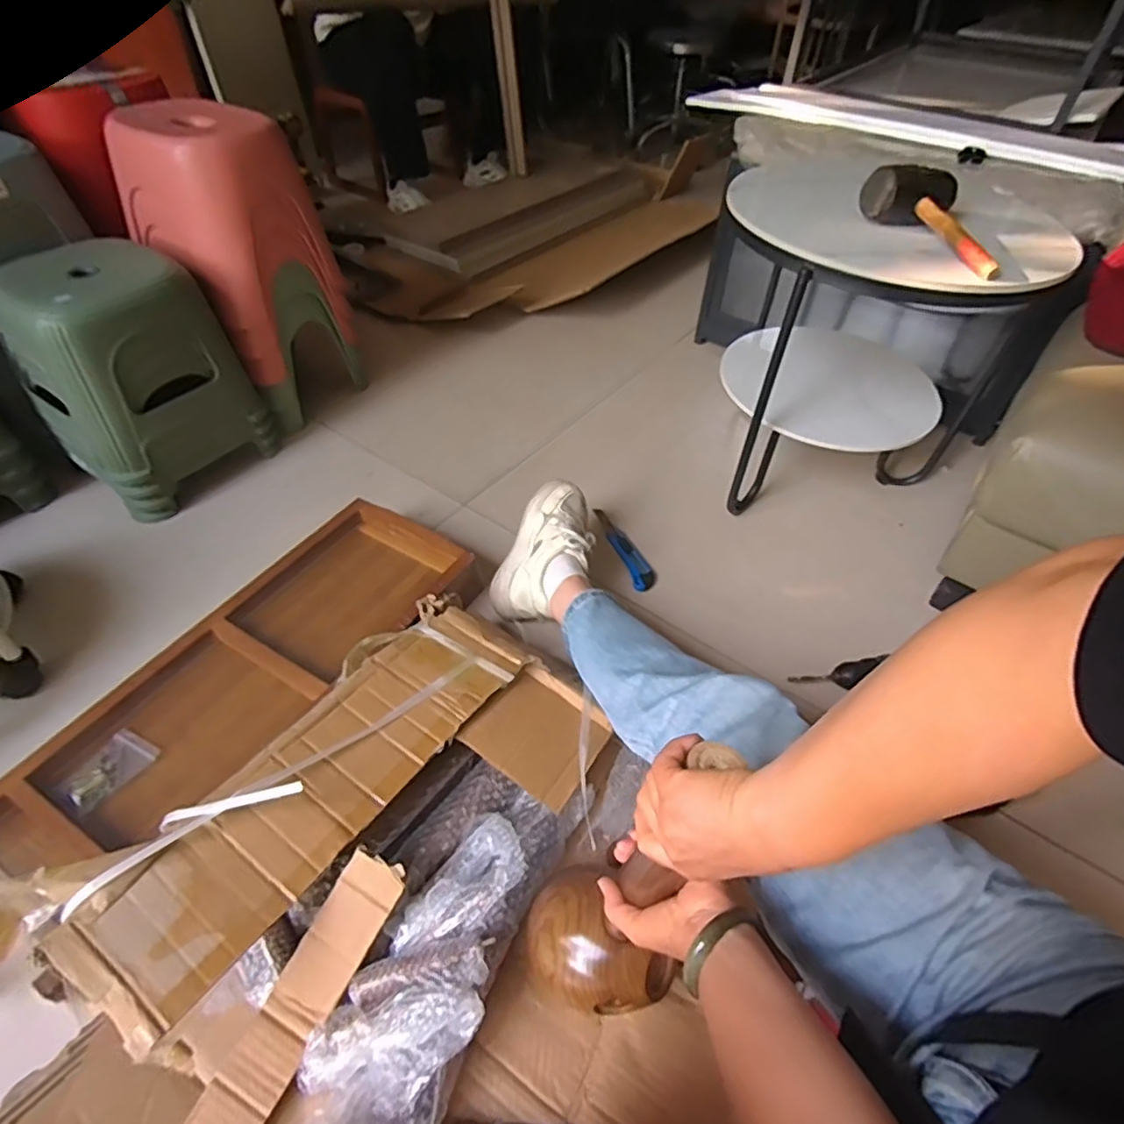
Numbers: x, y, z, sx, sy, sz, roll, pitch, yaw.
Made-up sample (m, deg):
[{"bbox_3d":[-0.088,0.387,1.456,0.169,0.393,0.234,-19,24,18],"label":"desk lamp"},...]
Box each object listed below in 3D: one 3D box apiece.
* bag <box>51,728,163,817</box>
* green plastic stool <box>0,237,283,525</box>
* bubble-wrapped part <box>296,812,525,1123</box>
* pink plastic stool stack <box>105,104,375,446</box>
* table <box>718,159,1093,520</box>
[{"bbox_3d":[-0.532,0.244,0.734,0.061,0.019,0.096,20,50,16],"label":"bag"},{"bbox_3d":[-0.723,-0.313,1.081,0.242,0.362,0.287,28,52,21],"label":"green plastic stool"},{"bbox_3d":[-0.130,0.398,0.584,0.122,0.080,0.315,22,51,17],"label":"bubble-wrapped part"},{"bbox_3d":[-0.598,-0.563,1.199,0.248,0.482,0.250,26,52,20],"label":"pink plastic stool stack"},{"bbox_3d":[0.502,-0.357,1.065,0.505,0.453,0.475,19,50,15],"label":"table"}]

